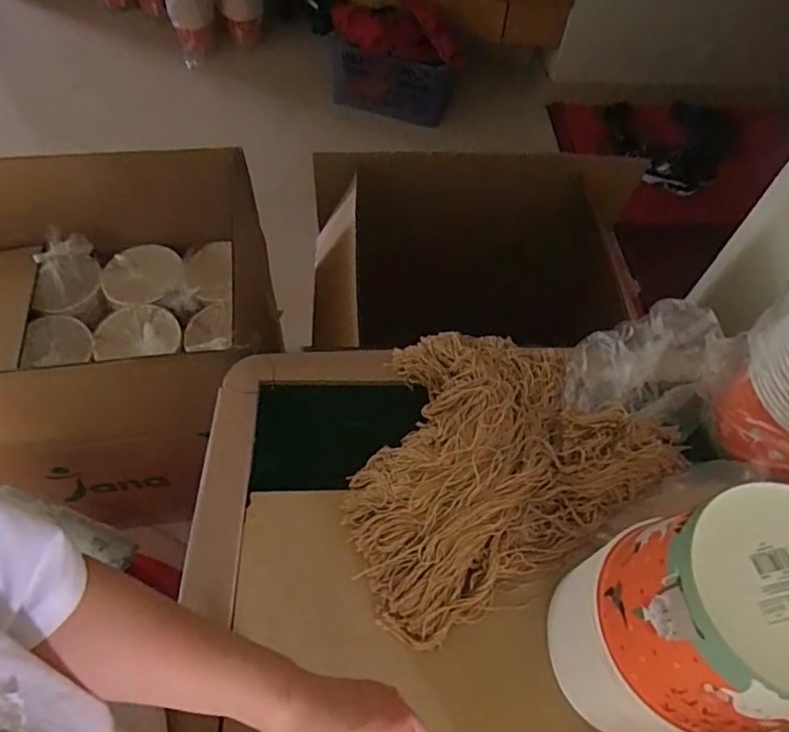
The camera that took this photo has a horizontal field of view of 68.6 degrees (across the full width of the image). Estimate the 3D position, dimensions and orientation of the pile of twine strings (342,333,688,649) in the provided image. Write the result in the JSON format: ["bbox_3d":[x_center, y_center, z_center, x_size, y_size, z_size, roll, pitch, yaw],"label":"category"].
[{"bbox_3d":[0.100,0.085,0.658,0.366,0.068,0.292,-26,63,-18],"label":"pile of twine strings"}]

